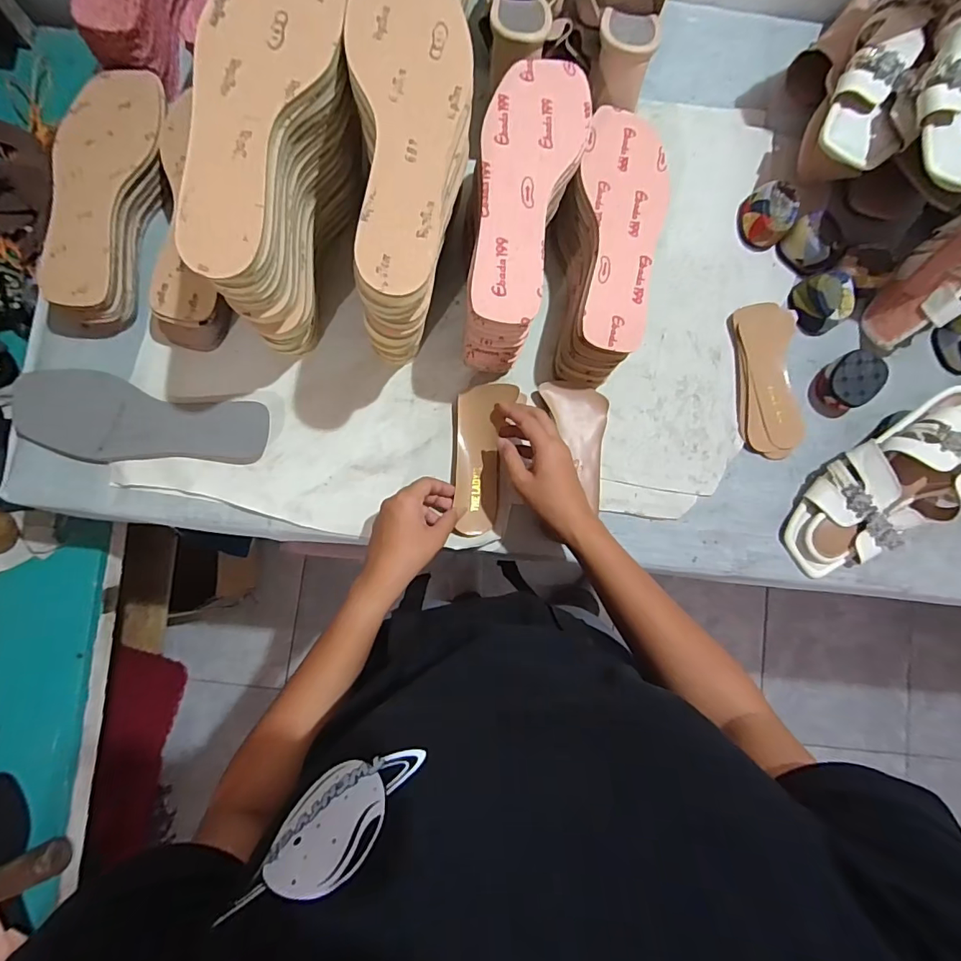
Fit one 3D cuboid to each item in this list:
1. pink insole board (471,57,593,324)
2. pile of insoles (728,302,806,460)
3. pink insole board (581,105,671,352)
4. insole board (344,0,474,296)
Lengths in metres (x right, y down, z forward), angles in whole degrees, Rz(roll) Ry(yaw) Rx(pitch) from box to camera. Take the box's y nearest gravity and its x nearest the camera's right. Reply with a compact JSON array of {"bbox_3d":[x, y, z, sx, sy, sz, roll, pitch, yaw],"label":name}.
[{"bbox_3d":[0.033,-0.246,0.397,0.081,0.012,0.229,17,84,-4],"label":"pink insole board"},{"bbox_3d":[0.319,-0.111,0.534,0.074,0.011,0.166,-4,84,-3],"label":"pile of insoles"},{"bbox_3d":[0.137,-0.239,0.456,0.078,0.005,0.235,2,84,-2],"label":"pink insole board"},{"bbox_3d":[-0.046,-0.241,0.324,0.079,0.005,0.232,-3,85,-7],"label":"insole board"}]

